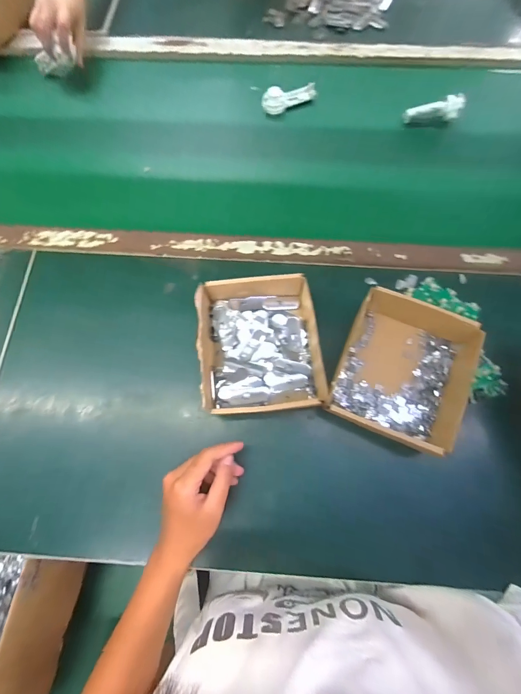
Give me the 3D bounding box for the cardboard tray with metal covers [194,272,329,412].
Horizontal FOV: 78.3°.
[{"bbox_3d":[0.000,-0.004,0.414,0.149,0.055,0.171,-7,72,-1],"label":"cardboard tray with metal covers"}]

